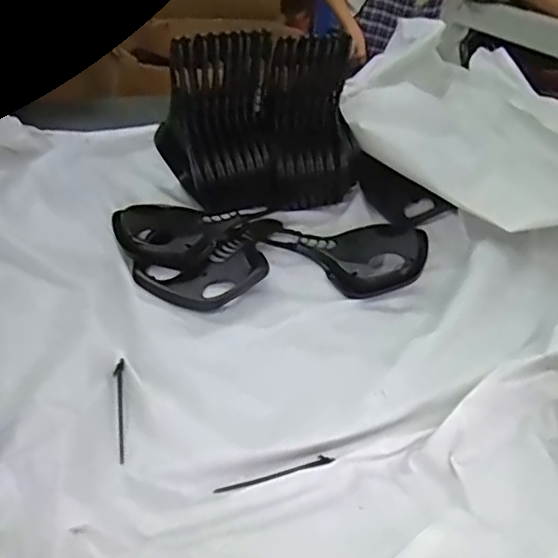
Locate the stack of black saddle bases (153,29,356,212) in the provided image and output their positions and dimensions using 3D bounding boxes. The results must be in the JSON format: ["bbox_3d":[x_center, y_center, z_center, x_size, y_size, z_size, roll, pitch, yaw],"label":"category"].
[{"bbox_3d":[-0.027,-0.239,0.867,0.264,0.221,0.186,-14,39,-20],"label":"stack of black saddle bases"}]

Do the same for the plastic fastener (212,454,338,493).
[{"bbox_3d":[-0.003,0.174,0.519,0.110,0.004,0.009,-10,38,-16],"label":"plastic fastener"}]

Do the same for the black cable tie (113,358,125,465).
[{"bbox_3d":[-0.150,0.120,0.540,0.010,0.012,0.115,-5,37,-10],"label":"black cable tie"}]

